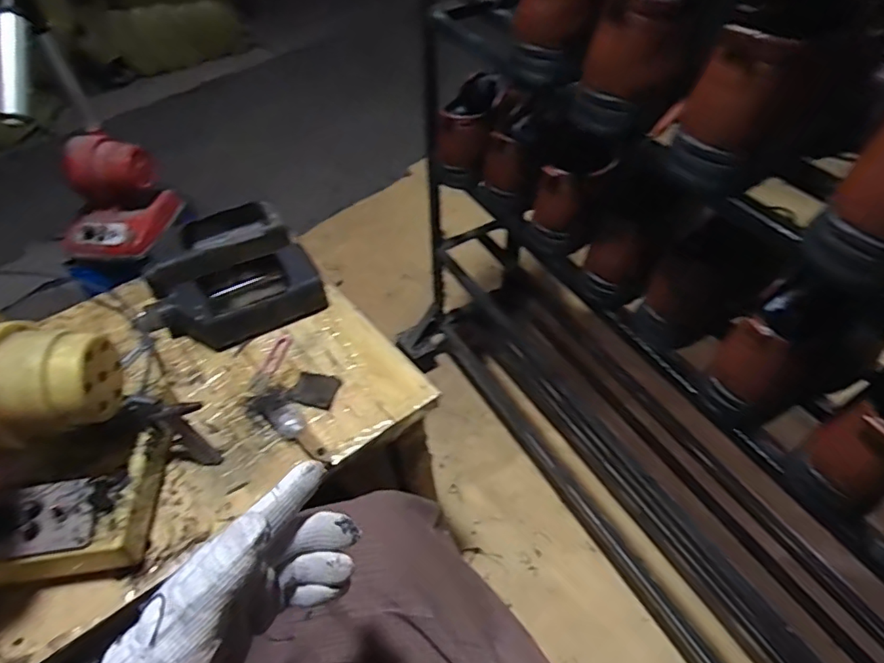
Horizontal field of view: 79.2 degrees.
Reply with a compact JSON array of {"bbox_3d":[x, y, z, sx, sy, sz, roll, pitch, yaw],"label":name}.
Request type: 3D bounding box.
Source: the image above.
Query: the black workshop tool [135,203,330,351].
[{"bbox_3d":[-0.349,-0.095,0.830,0.241,0.084,0.267,-26,52,-20],"label":"black workshop tool"}]

